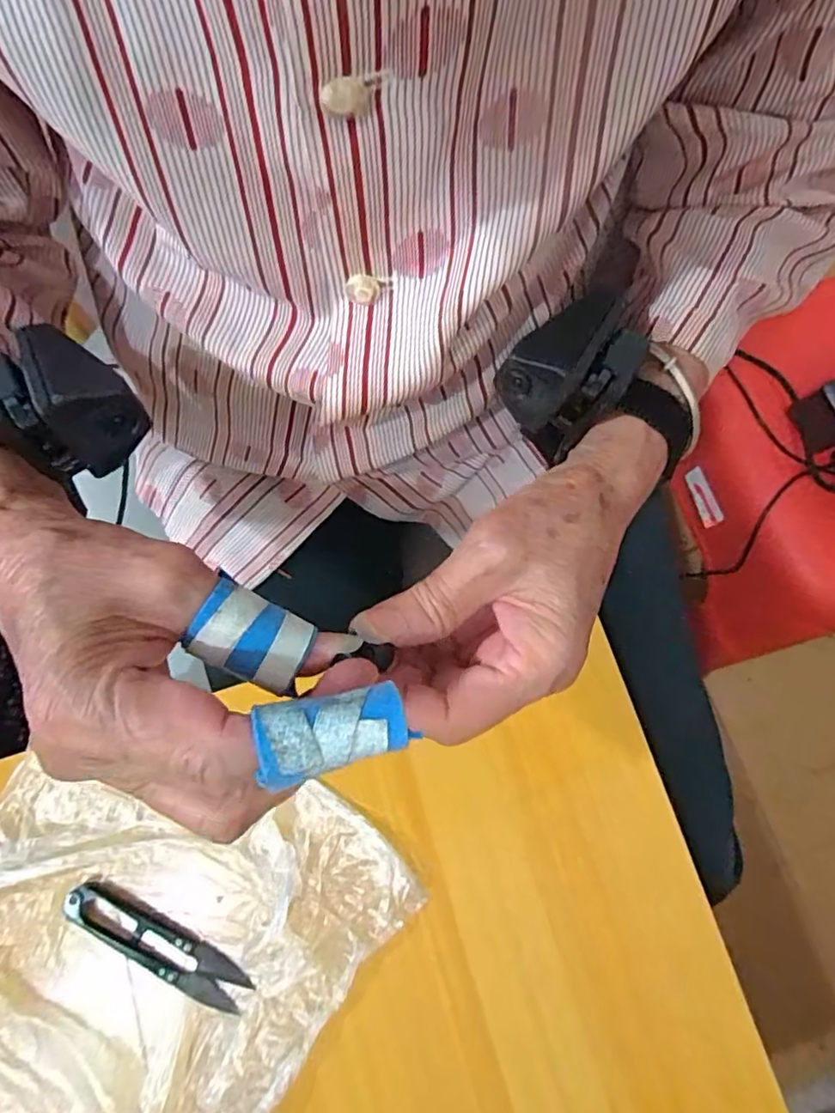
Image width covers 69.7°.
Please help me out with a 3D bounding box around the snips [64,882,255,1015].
[{"bbox_3d":[-0.134,0.200,0.306,0.101,0.006,0.023,27,79,6],"label":"snips"}]

